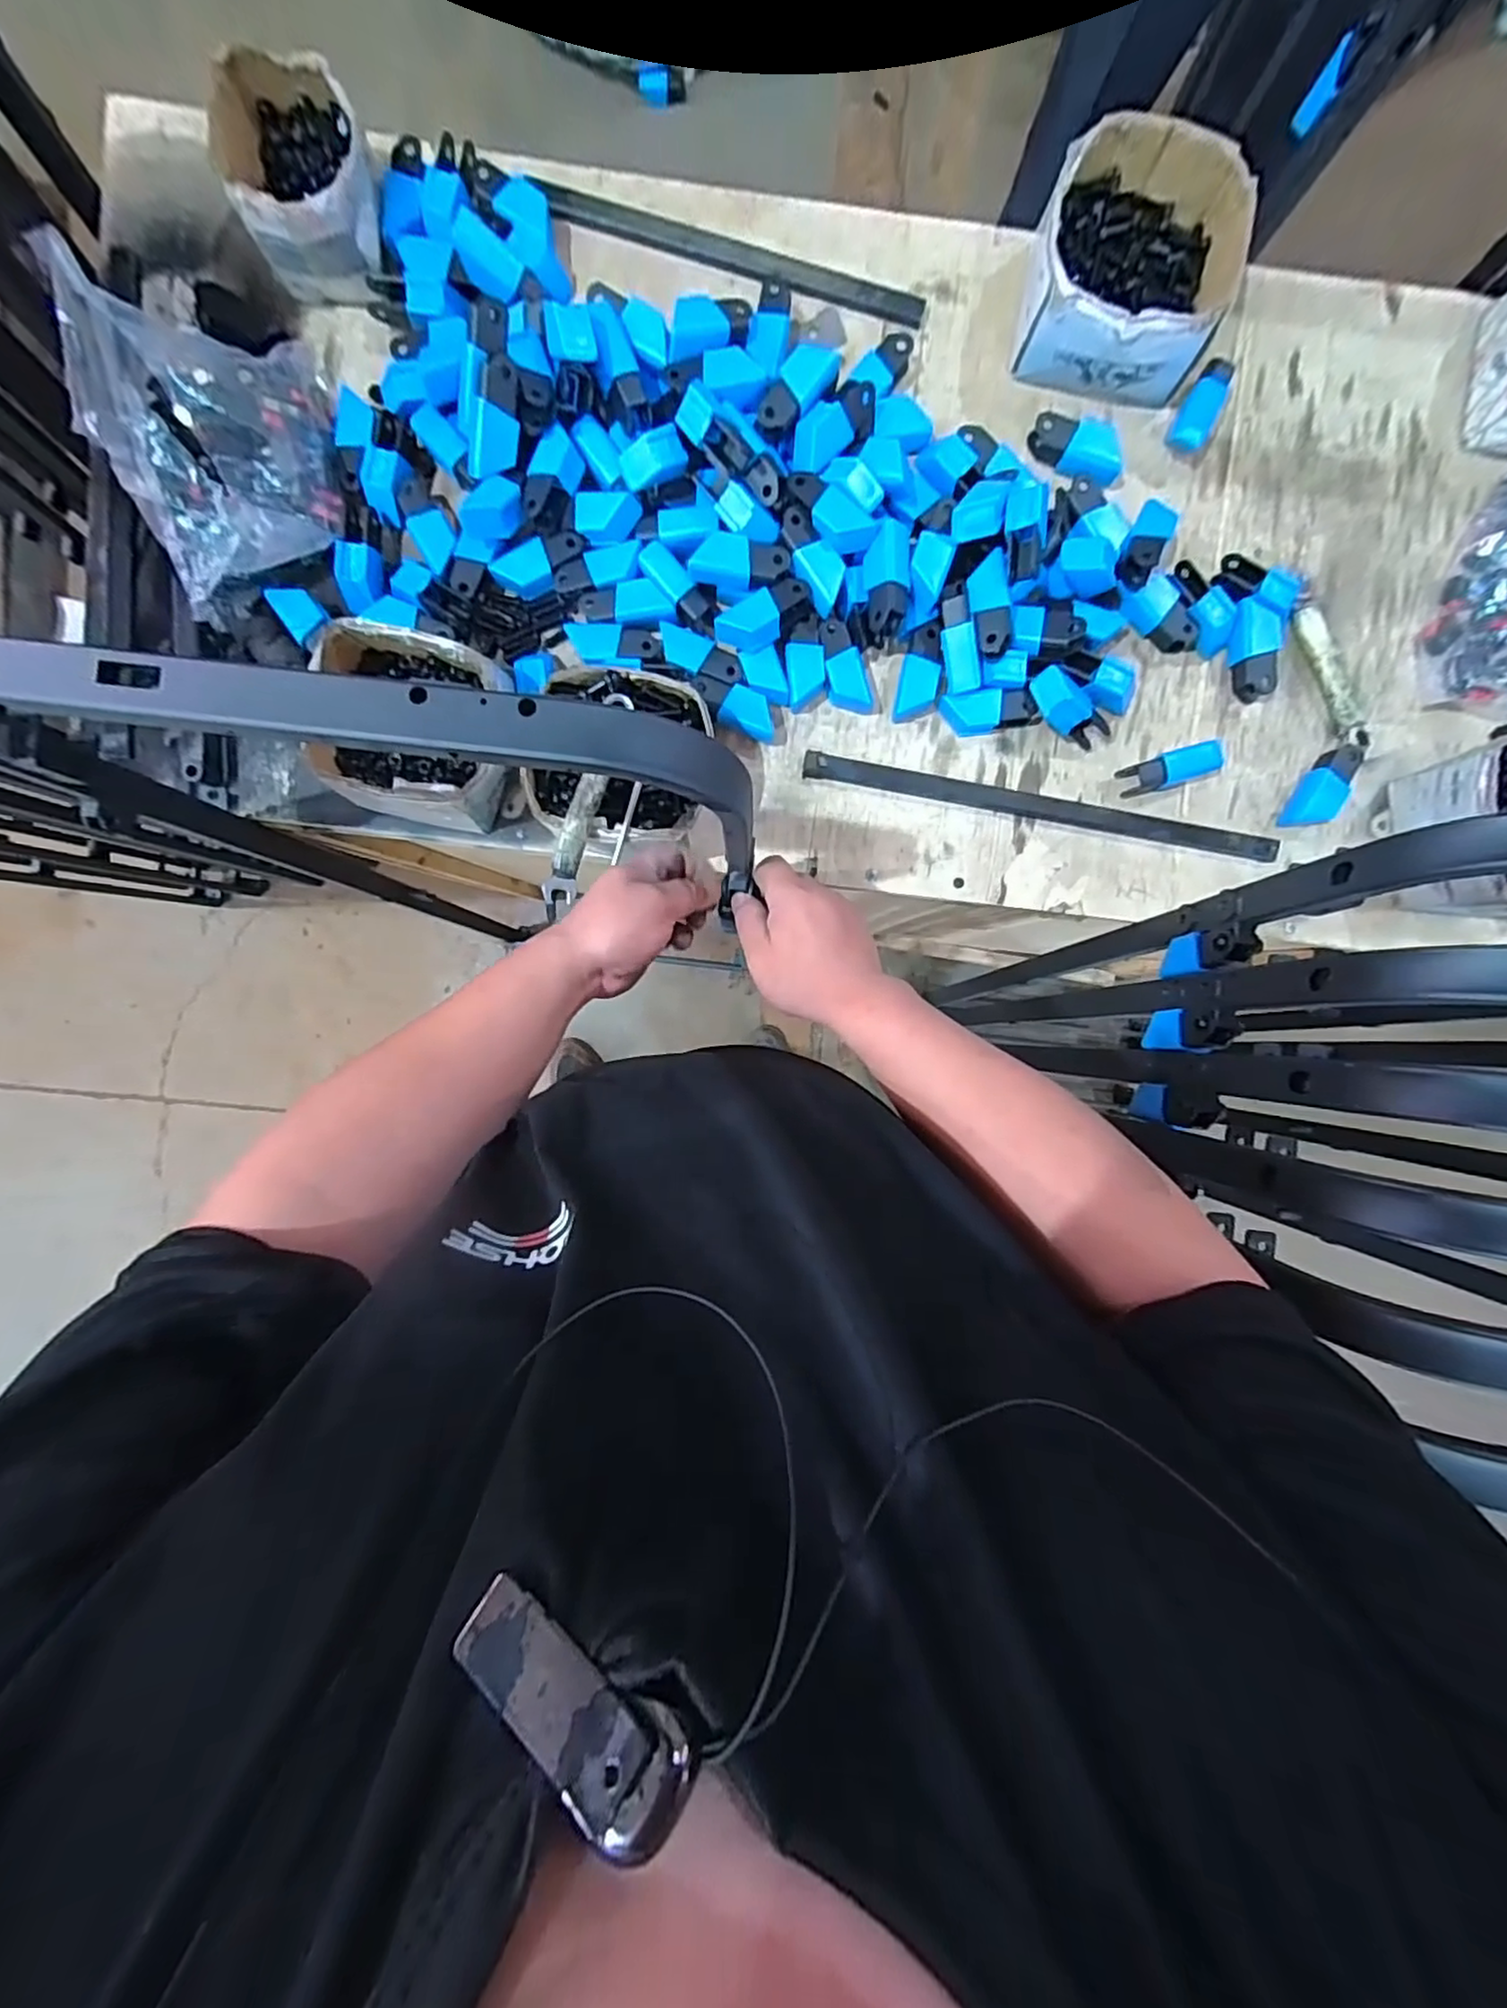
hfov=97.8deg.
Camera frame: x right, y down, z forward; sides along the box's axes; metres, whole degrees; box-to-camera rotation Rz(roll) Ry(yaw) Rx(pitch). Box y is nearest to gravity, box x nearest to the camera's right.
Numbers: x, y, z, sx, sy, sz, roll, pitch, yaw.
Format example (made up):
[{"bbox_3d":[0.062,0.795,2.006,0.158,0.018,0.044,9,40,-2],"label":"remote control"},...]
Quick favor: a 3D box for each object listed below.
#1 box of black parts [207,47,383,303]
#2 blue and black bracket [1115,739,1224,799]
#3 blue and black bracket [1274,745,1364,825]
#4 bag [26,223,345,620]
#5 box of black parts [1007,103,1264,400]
[{"bbox_3d":[-0.369,-0.681,0.549,0.114,0.070,0.139,-19,93,0],"label":"box of black parts"},{"bbox_3d":[0.379,-0.213,0.601,0.086,0.033,0.029,-17,93,0],"label":"blue and black bracket"},{"bbox_3d":[0.525,-0.201,0.599,0.034,0.035,0.090,29,92,-2],"label":"blue and black bracket"},{"bbox_3d":[-0.446,-0.469,0.533,0.167,0.103,0.237,-13,93,0],"label":"bag"},{"bbox_3d":[0.322,-0.632,0.568,0.165,0.079,0.177,13,92,-1],"label":"box of black parts"}]

